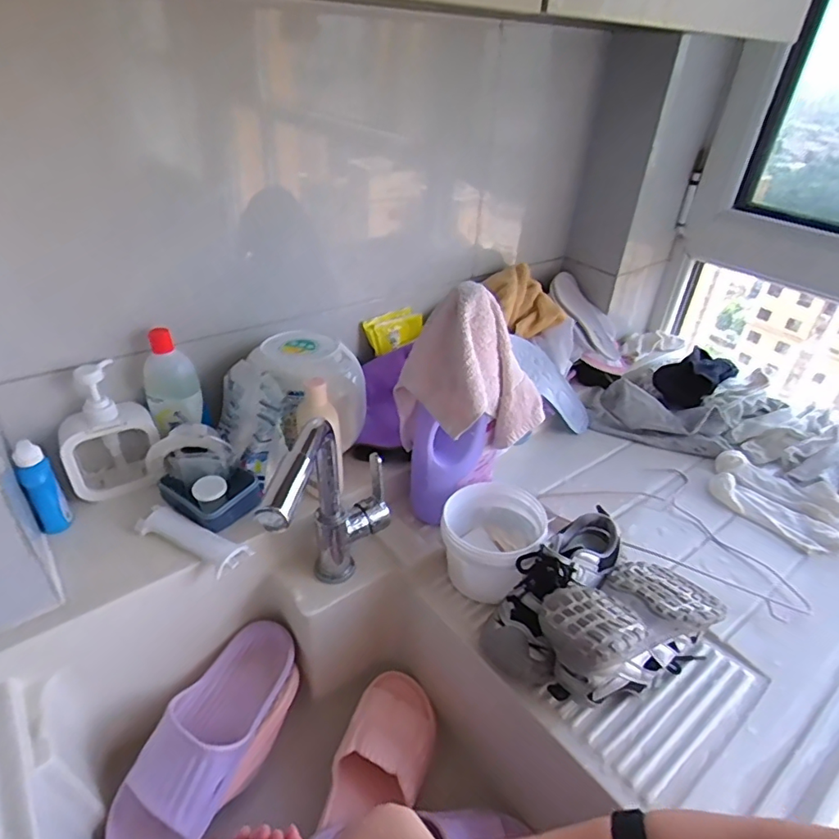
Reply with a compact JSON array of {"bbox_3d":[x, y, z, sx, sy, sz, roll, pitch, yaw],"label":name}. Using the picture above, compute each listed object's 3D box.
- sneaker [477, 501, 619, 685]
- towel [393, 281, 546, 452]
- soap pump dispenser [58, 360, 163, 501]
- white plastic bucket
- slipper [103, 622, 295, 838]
[{"bbox_3d":[0.159,0.188,0.620,0.087,0.091,0.227,29,54,31],"label":"sneaker"},{"bbox_3d":[0.063,-0.044,0.639,0.184,0.190,0.104,9,35,6],"label":"towel"},{"bbox_3d":[-0.391,0.014,0.680,0.104,0.174,0.049,-12,38,-23],"label":"soap pump dispenser"},{"bbox_3d":[0.092,0.157,0.687,0.123,0.092,0.128,19,37,19],"label":"white plastic bucket"},{"bbox_3d":[-0.235,0.350,0.605,0.103,0.078,0.254,16,36,16],"label":"slipper"}]

